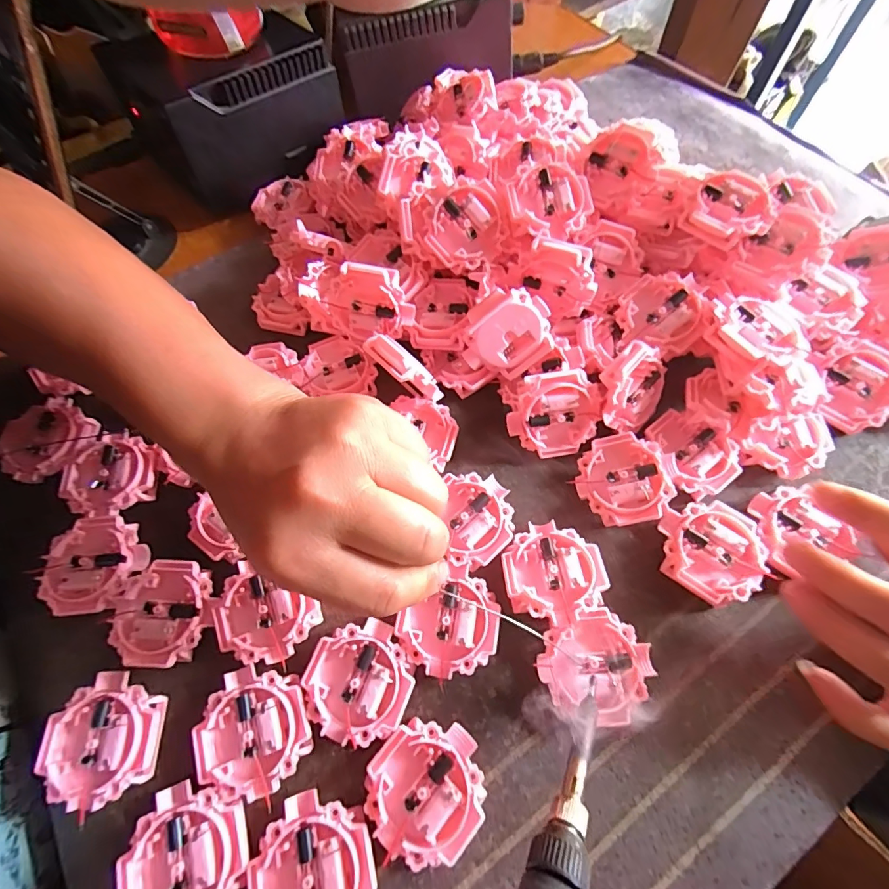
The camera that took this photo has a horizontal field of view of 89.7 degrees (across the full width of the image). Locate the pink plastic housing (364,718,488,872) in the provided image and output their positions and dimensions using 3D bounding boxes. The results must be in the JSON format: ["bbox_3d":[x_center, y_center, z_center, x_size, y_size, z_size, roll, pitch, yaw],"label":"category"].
[{"bbox_3d":[-0.009,0.160,0.207,0.051,0.014,0.051,-3,66,0],"label":"pink plastic housing"}]

